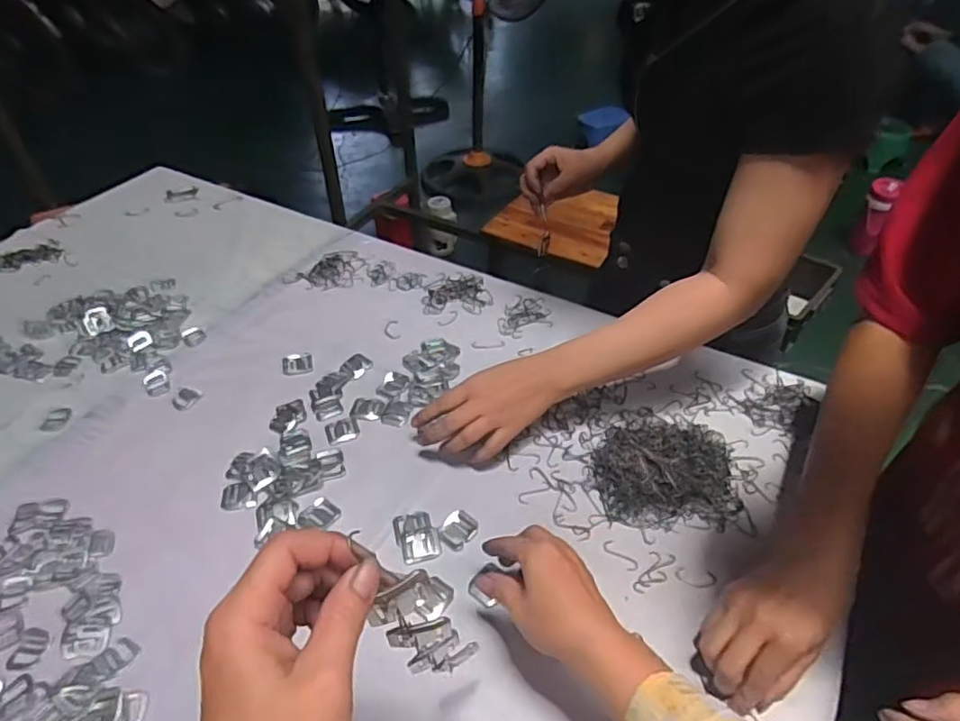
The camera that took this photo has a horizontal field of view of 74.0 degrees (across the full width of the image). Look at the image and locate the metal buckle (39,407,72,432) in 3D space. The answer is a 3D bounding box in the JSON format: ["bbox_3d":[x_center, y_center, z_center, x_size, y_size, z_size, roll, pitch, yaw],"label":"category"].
[{"bbox_3d":[-0.475,0.065,0.712,0.025,0.004,0.034,1,43,3],"label":"metal buckle"}]

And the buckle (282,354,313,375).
[{"bbox_3d":[-0.221,0.004,0.768,0.036,0.004,0.035,-9,43,-8],"label":"buckle"}]

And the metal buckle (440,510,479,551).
[{"bbox_3d":[-0.020,0.159,0.600,0.034,0.007,0.031,-33,51,-30],"label":"metal buckle"}]

